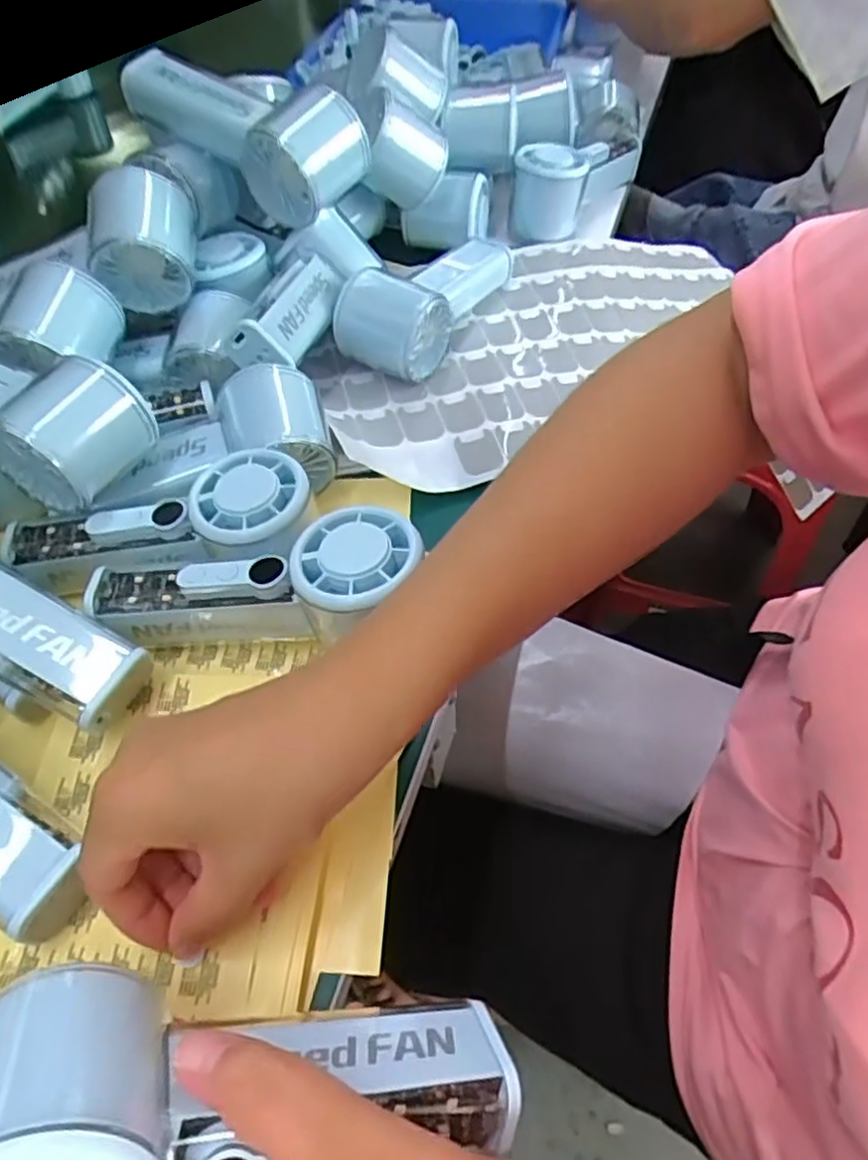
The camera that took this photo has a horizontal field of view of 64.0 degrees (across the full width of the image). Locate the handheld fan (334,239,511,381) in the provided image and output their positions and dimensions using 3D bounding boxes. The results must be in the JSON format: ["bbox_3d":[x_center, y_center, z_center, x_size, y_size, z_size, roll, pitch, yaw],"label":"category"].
[{"bbox_3d":[0.002,-0.199,0.469,0.065,0.048,0.153,27,58,21],"label":"handheld fan"}]

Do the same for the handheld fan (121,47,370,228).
[{"bbox_3d":[-0.118,-0.282,0.435,0.154,0.056,0.061,31,60,23],"label":"handheld fan"}]

